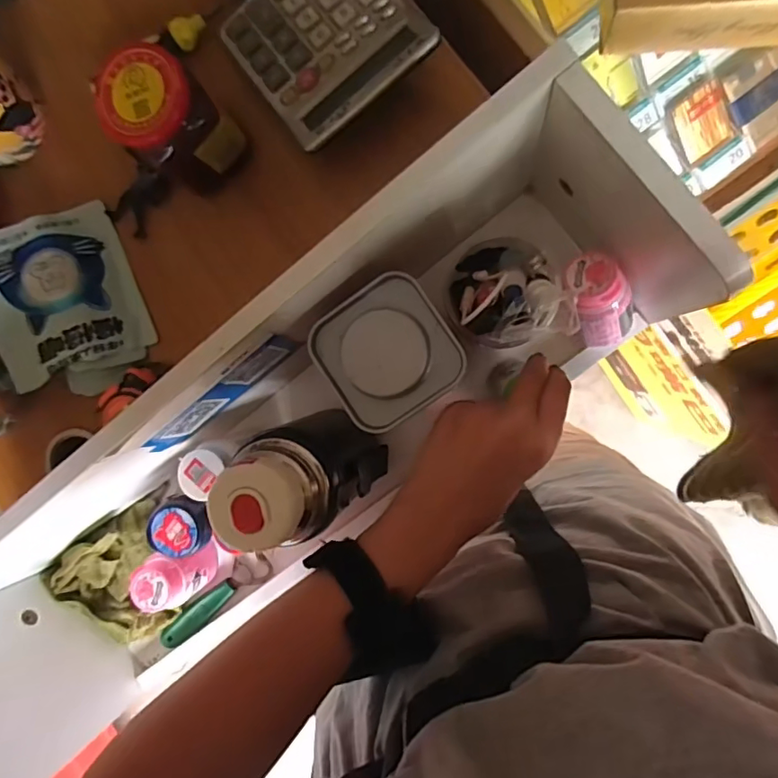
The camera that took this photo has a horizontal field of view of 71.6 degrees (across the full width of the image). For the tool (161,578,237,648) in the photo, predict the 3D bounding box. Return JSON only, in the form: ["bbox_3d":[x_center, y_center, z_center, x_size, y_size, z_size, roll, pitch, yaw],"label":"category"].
[{"bbox_3d":[-0.178,0.212,0.510,0.088,0.015,0.022,-40,84,8],"label":"tool"}]

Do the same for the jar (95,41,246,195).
[{"bbox_3d":[-0.164,-0.204,0.413,0.066,0.090,0.063,0,90,10],"label":"jar"}]

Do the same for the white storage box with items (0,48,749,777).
[{"bbox_3d":[-0.082,0.056,0.415,0.600,0.200,0.165,-37,85,8],"label":"white storage box with items"}]

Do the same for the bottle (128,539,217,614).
[{"bbox_3d":[-0.187,0.164,0.480,0.043,0.078,0.048,-8,89,10],"label":"bottle"}]

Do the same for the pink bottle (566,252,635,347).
[{"bbox_3d":[0.160,-0.061,0.406,0.046,0.082,0.034,-41,50,8],"label":"pink bottle"}]

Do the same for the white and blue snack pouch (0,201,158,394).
[{"bbox_3d":[-0.291,-0.083,0.477,0.125,0.018,0.143,-23,89,-20],"label":"white and blue snack pouch"}]

